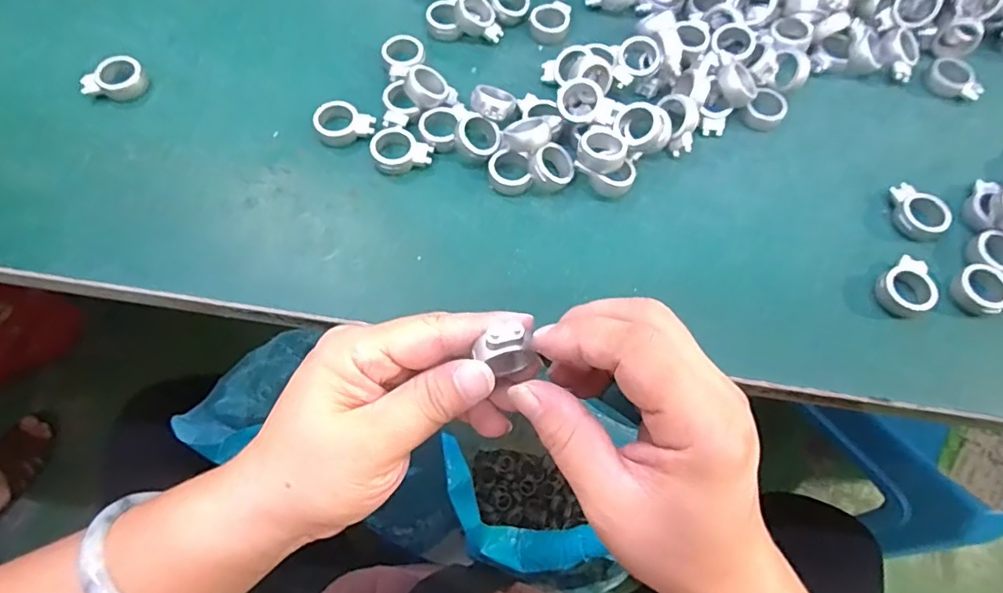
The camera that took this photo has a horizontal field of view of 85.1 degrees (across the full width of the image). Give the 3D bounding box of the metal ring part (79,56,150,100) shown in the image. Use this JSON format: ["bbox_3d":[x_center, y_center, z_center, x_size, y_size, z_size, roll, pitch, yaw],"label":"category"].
[{"bbox_3d":[-0.227,-0.126,0.321,0.034,0.010,0.024,-35,72,-16],"label":"metal ring part"}]

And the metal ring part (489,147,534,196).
[{"bbox_3d":[0.004,-0.071,0.306,0.022,0.013,0.025,-12,67,-7],"label":"metal ring part"}]

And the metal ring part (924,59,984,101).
[{"bbox_3d":[0.286,-0.136,0.346,0.022,0.012,0.033,-35,72,-16],"label":"metal ring part"}]

